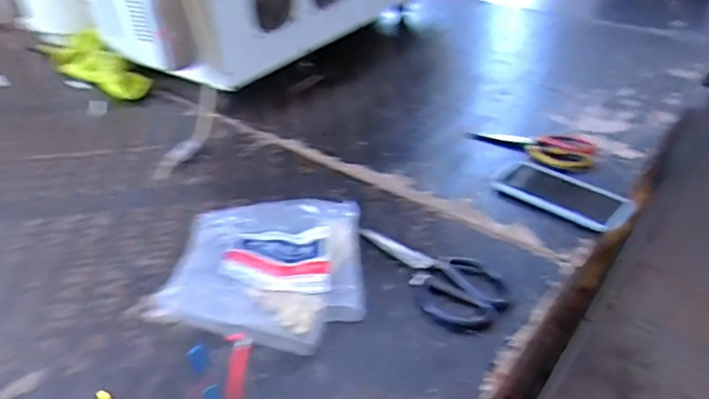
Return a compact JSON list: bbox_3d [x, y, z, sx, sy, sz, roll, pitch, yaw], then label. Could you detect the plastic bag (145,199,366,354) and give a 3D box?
[{"bbox_3d":[-0.097,0.059,0.612,0.204,0.064,0.241,-2,37,0],"label":"plastic bag"}]

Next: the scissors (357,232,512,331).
[{"bbox_3d":[0.084,0.081,0.619,0.189,0.010,0.093,29,47,35],"label":"scissors"}]

